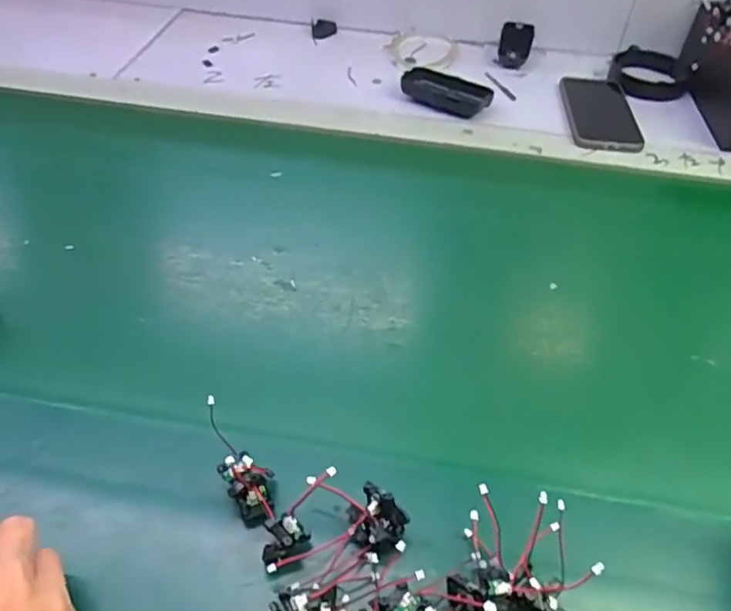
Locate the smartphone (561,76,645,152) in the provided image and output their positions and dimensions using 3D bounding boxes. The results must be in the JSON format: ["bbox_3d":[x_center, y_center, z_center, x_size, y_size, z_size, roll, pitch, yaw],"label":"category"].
[{"bbox_3d":[0.282,-0.228,0.734,0.083,0.013,0.162,6,47,3],"label":"smartphone"}]

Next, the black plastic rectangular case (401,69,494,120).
[{"bbox_3d":[0.099,-0.255,0.742,0.104,0.029,0.046,23,50,18],"label":"black plastic rectangular case"}]

